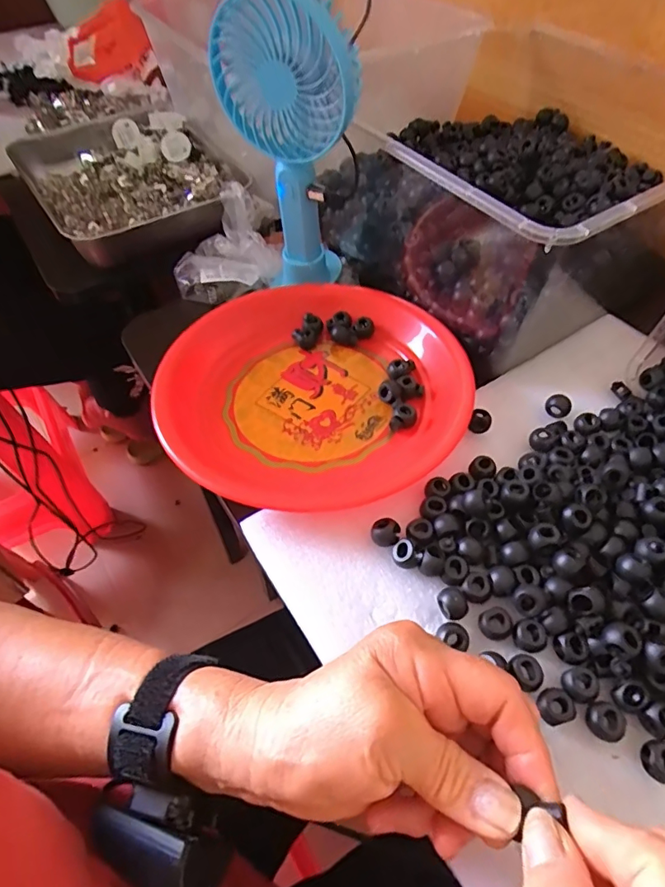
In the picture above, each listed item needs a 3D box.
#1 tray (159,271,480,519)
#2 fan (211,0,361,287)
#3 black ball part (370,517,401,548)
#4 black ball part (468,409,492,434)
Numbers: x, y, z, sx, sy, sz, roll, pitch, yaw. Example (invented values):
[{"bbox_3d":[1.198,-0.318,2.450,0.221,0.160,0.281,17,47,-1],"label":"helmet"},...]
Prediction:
[{"bbox_3d":[-0.014,-0.047,0.382,0.227,0.032,0.233,10,55,8],"label":"tray"},{"bbox_3d":[-0.026,-0.215,0.385,0.096,0.223,0.052,22,60,15],"label":"fan"},{"bbox_3d":[0.033,0.055,0.306,0.017,0.012,0.016,0,54,0],"label":"black ball part"},{"bbox_3d":[0.106,-0.015,0.357,0.015,0.012,0.015,0,54,0],"label":"black ball part"}]

